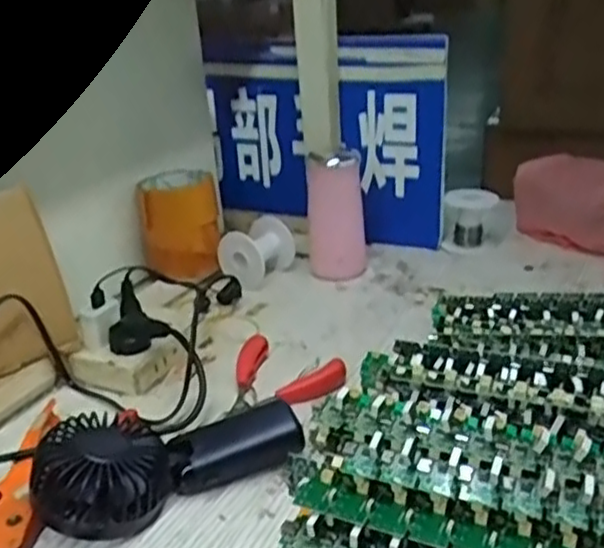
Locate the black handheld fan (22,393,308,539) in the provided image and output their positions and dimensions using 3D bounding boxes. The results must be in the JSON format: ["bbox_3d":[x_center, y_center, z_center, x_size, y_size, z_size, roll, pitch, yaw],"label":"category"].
[{"bbox_3d":[-0.093,0.122,0.498,0.180,0.054,0.089,-12,26,-19],"label":"black handheld fan"}]

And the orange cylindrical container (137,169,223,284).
[{"bbox_3d":[-0.140,-0.058,0.822,0.078,0.102,0.080,-9,25,-13],"label":"orange cylindrical container"}]

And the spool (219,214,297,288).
[{"bbox_3d":[-0.052,-0.024,0.817,0.059,0.063,0.073,13,29,32],"label":"spool"}]

